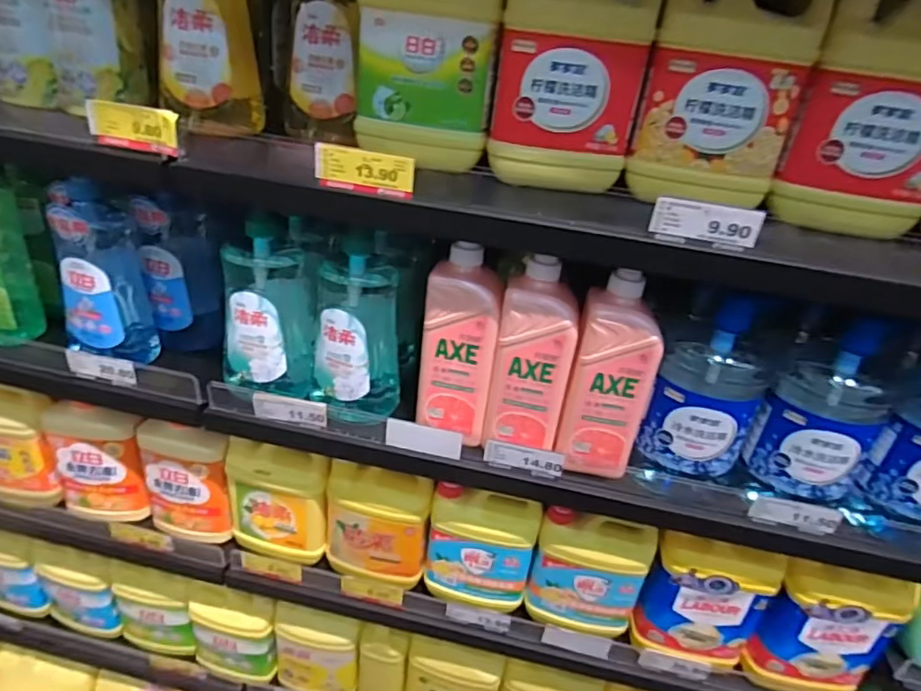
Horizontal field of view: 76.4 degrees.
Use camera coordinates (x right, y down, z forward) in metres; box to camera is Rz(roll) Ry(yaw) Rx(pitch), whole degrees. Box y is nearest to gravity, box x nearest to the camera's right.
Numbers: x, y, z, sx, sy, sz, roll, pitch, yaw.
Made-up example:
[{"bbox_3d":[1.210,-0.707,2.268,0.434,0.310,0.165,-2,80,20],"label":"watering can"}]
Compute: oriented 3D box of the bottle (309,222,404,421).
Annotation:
[{"bbox_3d":[-0.131,-0.009,0.699,0.095,0.214,0.058,8,30,1],"label":"bottle"}]

